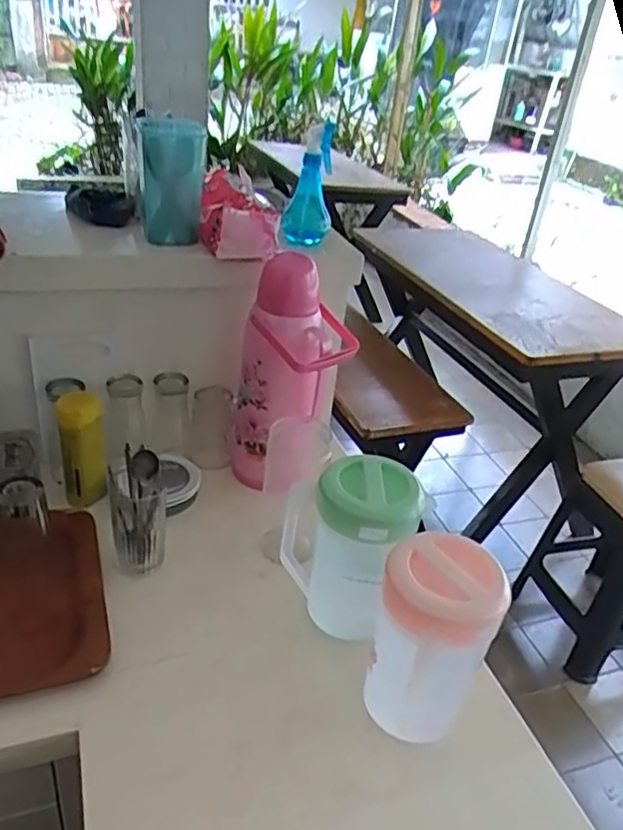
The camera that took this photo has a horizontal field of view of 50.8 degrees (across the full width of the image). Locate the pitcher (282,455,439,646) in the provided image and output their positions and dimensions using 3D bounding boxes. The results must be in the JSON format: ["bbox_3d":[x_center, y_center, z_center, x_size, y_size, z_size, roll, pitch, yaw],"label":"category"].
[{"bbox_3d":[0.057,0.173,0.845,0.154,0.224,0.119,31,39,33],"label":"pitcher"}]

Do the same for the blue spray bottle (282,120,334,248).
[{"bbox_3d":[-0.003,-0.381,1.077,0.074,0.184,0.071,5,32,-3],"label":"blue spray bottle"}]

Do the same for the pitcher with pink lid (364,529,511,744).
[{"bbox_3d":[0.128,0.252,0.712,0.129,0.201,0.126,16,33,14],"label":"pitcher with pink lid"}]

